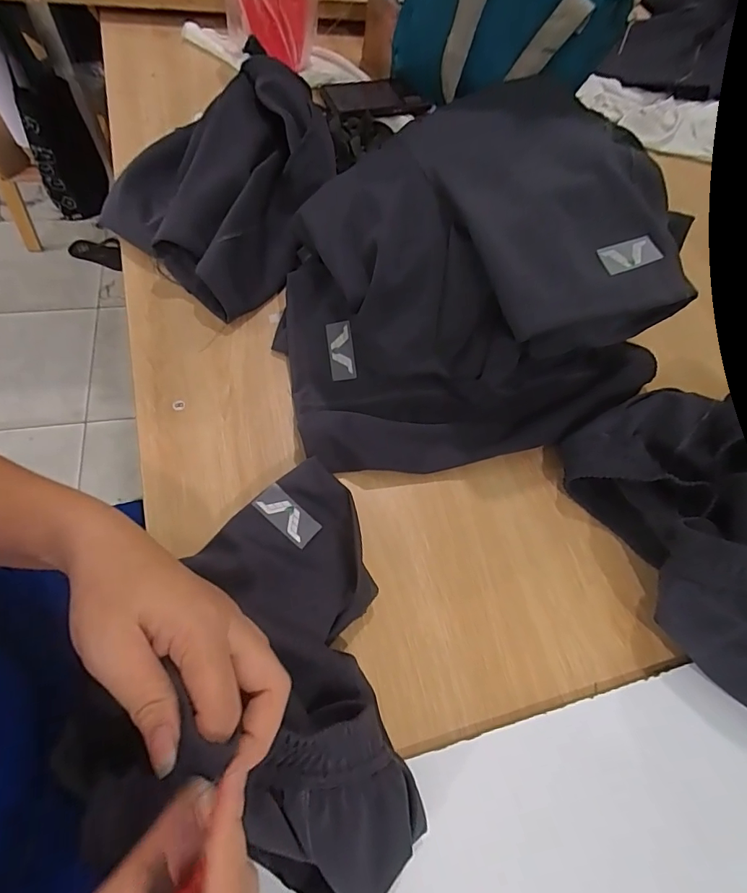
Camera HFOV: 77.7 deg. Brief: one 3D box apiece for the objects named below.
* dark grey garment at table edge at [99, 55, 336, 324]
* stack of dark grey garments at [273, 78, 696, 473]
[{"bbox_3d":[-0.151,-0.312,0.534,0.236,0.086,0.277,37,65,12],"label":"dark grey garment at table edge"},{"bbox_3d":[0.080,-0.165,0.441,0.356,0.153,0.324,-14,66,-13],"label":"stack of dark grey garments"}]

